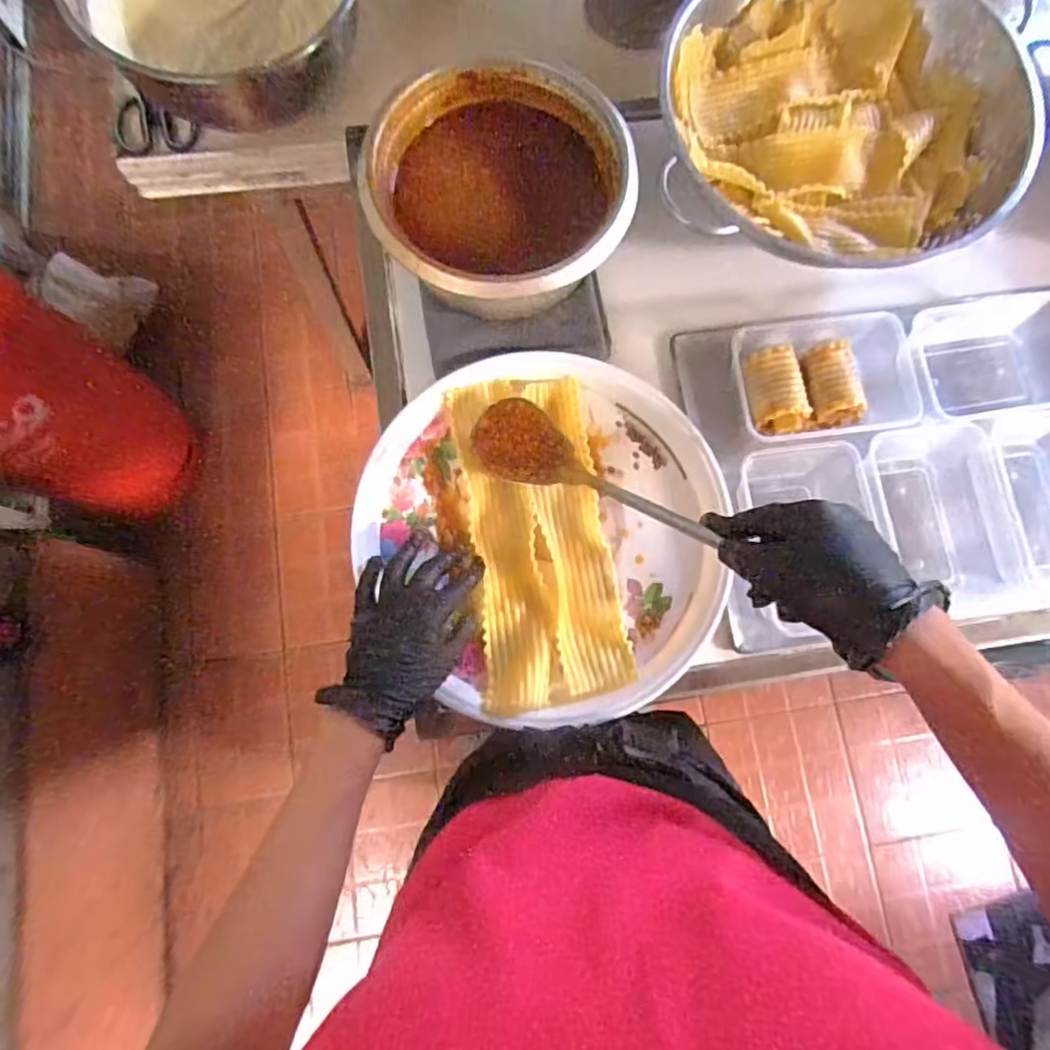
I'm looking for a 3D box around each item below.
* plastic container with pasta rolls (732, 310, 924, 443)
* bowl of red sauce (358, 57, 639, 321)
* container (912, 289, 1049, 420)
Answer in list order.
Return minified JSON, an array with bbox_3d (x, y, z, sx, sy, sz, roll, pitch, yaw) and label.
[{"bbox_3d":[0.296,-0.150,0.628,0.181,0.047,0.128,-8,80,-3],"label":"plastic container with pasta rolls"},{"bbox_3d":[-0.025,-0.301,0.581,0.227,0.092,0.211,0,80,-1],"label":"bowl of red sauce"},{"bbox_3d":[0.479,-0.173,0.657,0.182,0.085,0.136,-8,80,-3],"label":"container"}]

